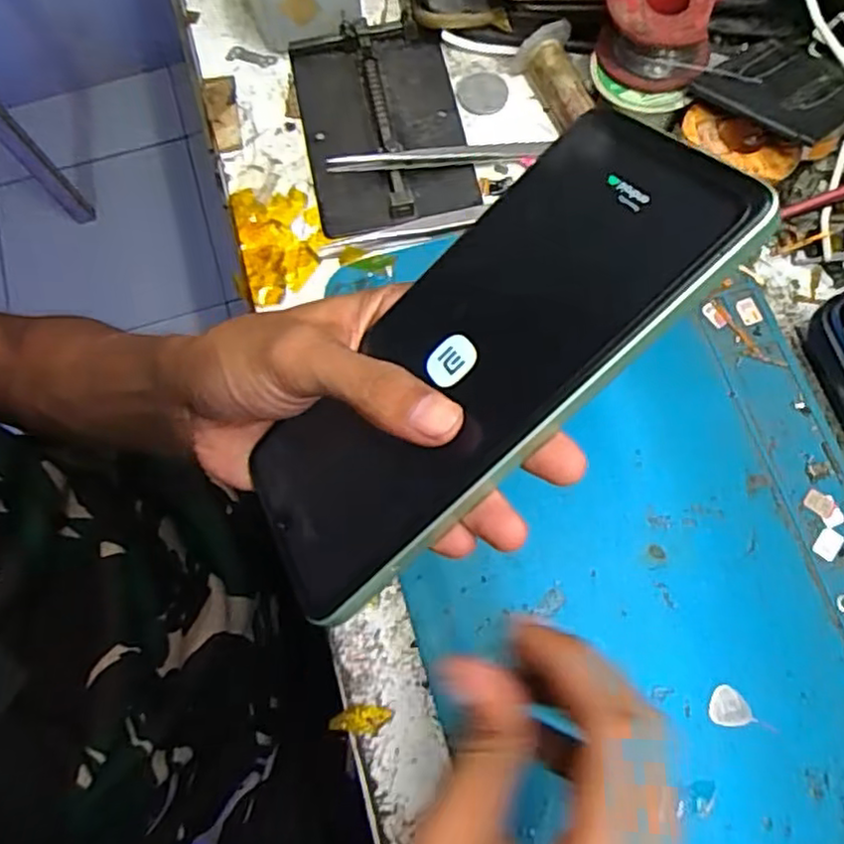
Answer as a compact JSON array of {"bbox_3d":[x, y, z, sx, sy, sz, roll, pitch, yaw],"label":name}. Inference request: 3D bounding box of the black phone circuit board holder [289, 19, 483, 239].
[{"bbox_3d":[-0.020,-0.153,0.335,0.079,0.019,0.117,-11,74,-3],"label":"black phone circuit board holder"}]

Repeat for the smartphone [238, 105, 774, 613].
[{"bbox_3d":[0.013,-0.019,0.197,0.161,0.008,0.077,-44,47,12],"label":"smartphone"}]

